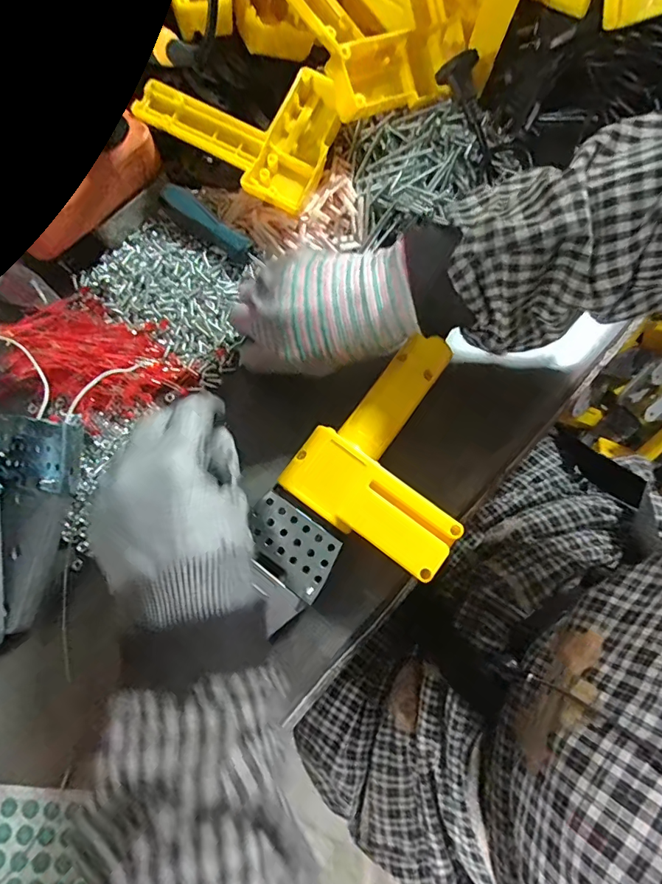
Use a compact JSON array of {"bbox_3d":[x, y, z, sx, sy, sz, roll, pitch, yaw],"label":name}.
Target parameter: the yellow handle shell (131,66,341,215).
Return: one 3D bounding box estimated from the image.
[{"bbox_3d":[-0.065,-0.258,0.379,0.141,0.043,0.118,27,75,7],"label":"yellow handle shell"}]

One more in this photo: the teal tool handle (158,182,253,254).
[{"bbox_3d":[-0.096,-0.173,0.368,0.078,0.021,0.018,35,77,9],"label":"teal tool handle"}]

